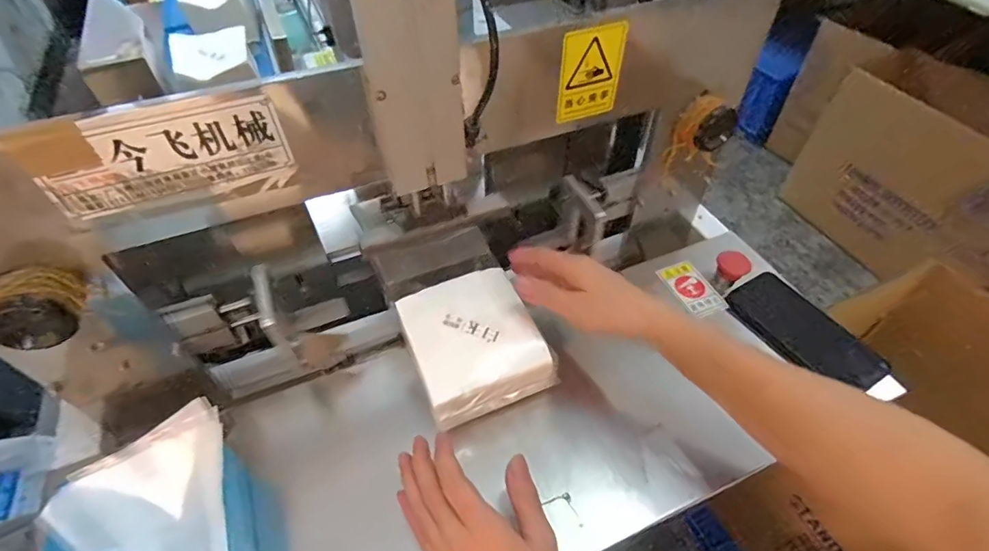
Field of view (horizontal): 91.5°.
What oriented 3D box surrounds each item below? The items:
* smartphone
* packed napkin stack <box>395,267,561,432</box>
[{"bbox_3d":[0.342,0.065,0.543,0.084,0.018,0.158,-23,53,-17],"label":"smartphone"},{"bbox_3d":[-0.022,0.064,0.456,0.125,0.038,0.131,-20,52,-15],"label":"packed napkin stack"}]

